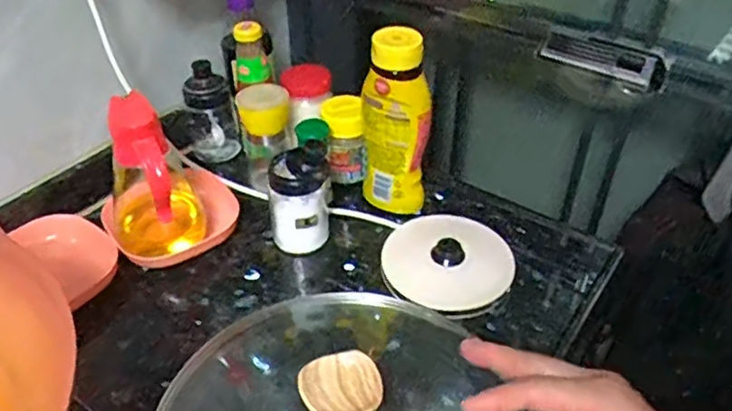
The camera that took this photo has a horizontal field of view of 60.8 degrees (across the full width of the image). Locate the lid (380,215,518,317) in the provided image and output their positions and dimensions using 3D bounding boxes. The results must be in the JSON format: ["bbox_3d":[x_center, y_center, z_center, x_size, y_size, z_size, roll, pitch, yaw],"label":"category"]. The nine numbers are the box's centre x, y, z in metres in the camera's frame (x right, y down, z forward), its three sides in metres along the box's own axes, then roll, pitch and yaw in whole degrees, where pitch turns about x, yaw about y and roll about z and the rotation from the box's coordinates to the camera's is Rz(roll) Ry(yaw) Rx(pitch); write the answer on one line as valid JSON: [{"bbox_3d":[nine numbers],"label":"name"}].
[{"bbox_3d":[0.088,0.059,0.680,0.137,0.035,0.123,4,41,5],"label":"lid"}]

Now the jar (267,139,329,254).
[{"bbox_3d":[-0.073,-0.013,0.679,0.062,0.123,0.058,0,40,0],"label":"jar"}]

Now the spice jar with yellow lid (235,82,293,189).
[{"bbox_3d":[-0.121,-0.086,0.764,0.060,0.125,0.056,0,40,0],"label":"spice jar with yellow lid"}]

